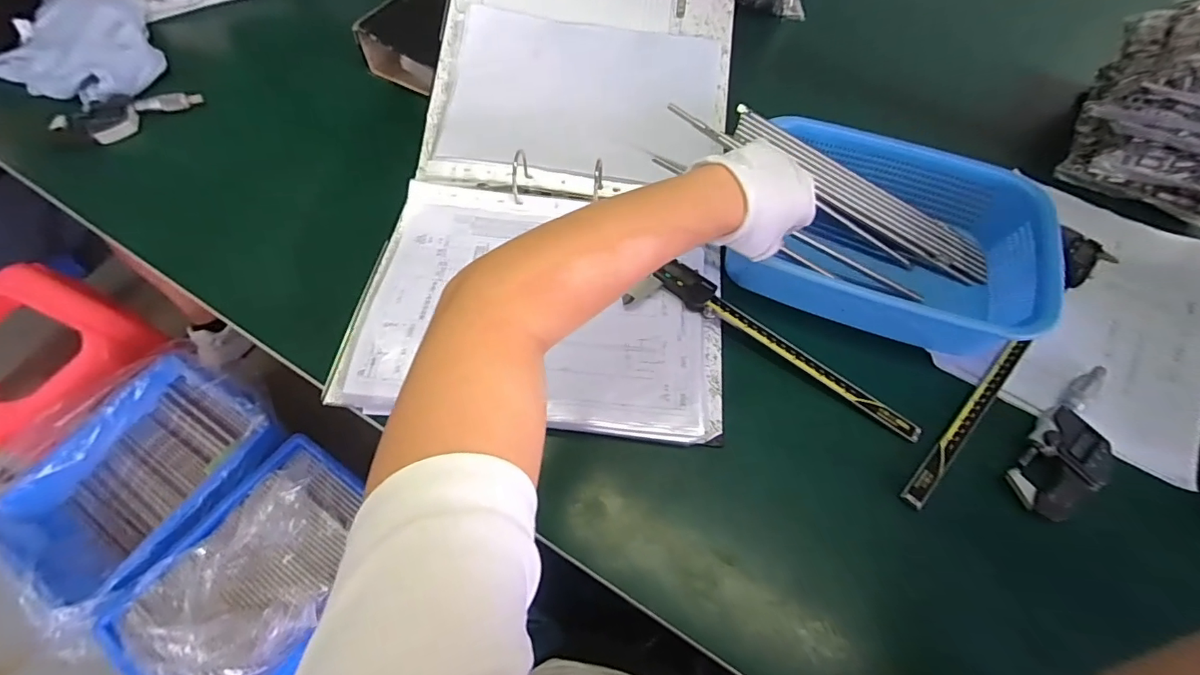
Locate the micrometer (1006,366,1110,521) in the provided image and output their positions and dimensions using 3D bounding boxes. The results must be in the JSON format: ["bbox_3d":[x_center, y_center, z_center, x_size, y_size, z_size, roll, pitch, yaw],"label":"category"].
[{"bbox_3d":[0.400,0.084,0.425,0.052,0.027,0.158,40,66,18],"label":"micrometer"}]

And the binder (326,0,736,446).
[{"bbox_3d":[-0.033,-0.211,0.544,0.344,0.115,0.617,7,61,1],"label":"binder"}]

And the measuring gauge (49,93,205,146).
[{"bbox_3d":[-0.577,-0.274,0.623,0.157,0.019,0.058,-27,65,-17],"label":"measuring gauge"}]

